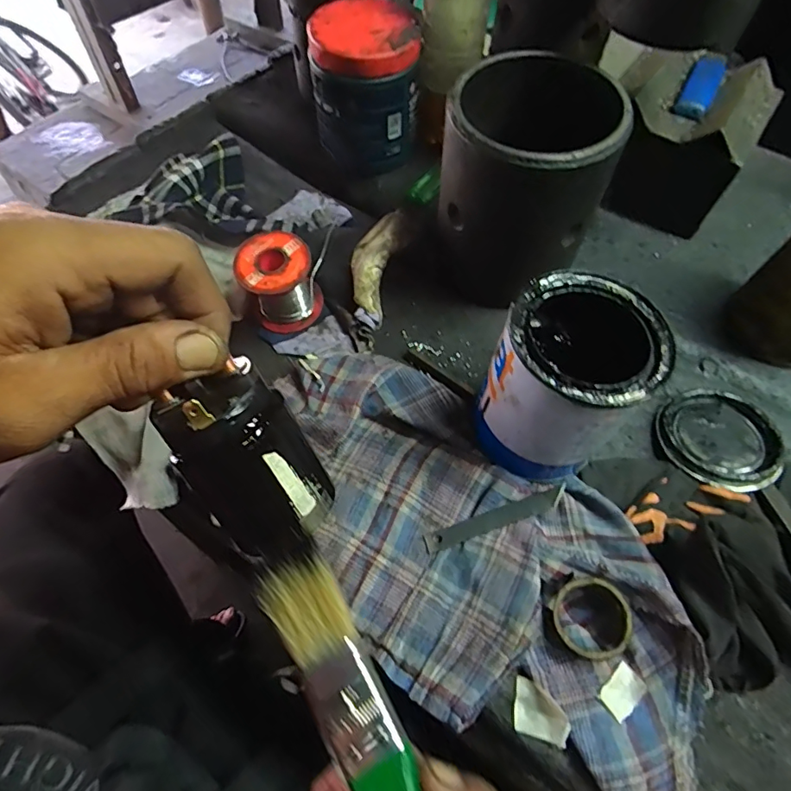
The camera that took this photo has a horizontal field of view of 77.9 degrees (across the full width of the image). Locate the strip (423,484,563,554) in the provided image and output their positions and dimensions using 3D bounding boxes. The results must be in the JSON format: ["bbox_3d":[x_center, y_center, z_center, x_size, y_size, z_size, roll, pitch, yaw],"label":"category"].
[{"bbox_3d":[0.061,0.076,0.299,0.089,0.004,0.014,-21,50,-1],"label":"strip"}]

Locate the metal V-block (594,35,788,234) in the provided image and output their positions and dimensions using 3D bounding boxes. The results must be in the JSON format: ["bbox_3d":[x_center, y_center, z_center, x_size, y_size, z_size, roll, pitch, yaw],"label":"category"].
[{"bbox_3d":[0.225,-0.223,0.415,0.134,0.088,0.106,25,63,12],"label":"metal V-block"}]

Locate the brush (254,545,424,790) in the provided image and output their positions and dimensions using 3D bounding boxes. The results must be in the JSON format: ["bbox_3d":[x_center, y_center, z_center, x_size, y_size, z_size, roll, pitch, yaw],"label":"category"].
[{"bbox_3d":[0.003,0.127,0.152,0.026,0.012,0.166,-29,64,-17],"label":"brush"}]

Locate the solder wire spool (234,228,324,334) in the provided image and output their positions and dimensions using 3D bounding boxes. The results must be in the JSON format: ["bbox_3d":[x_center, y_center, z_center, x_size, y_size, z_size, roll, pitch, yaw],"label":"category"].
[{"bbox_3d":[-0.084,-0.079,0.363,0.053,0.062,0.050,1,60,-1],"label":"solder wire spool"}]

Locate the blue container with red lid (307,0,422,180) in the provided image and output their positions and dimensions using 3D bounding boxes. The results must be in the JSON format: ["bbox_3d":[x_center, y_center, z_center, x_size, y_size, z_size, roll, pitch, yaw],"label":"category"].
[{"bbox_3d":[-0.027,-0.268,0.432,0.090,0.104,0.082,-4,60,-4],"label":"blue container with red lid"}]

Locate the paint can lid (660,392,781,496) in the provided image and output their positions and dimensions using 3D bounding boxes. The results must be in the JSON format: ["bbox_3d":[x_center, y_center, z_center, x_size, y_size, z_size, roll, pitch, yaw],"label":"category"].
[{"bbox_3d":[0.213,0.029,0.323,0.068,0.019,0.071,1,60,-1],"label":"paint can lid"}]

